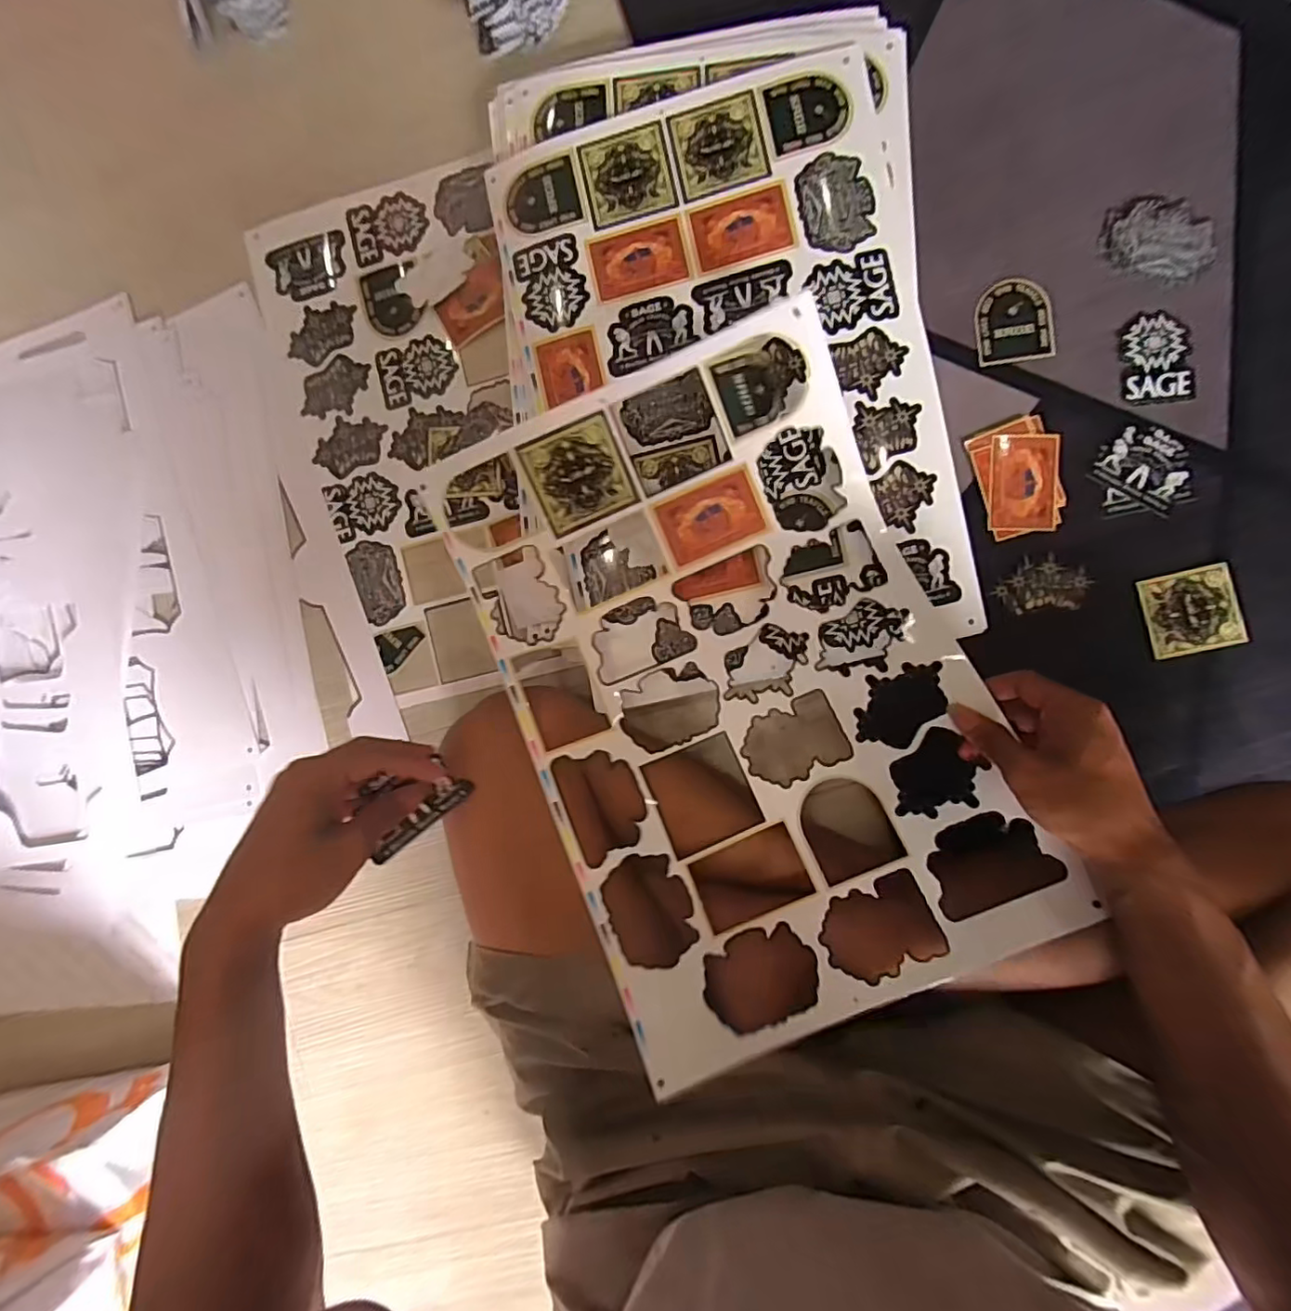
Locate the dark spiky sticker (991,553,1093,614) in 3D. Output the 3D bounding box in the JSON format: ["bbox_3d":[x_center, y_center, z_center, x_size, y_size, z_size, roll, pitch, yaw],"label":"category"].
[{"bbox_3d":[0.336,-0.060,0.494,0.071,0.005,0.045,-6,90,5],"label":"dark spiky sticker"}]

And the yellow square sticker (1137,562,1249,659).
[{"bbox_3d":[0.446,-0.036,0.479,0.063,0.007,0.066,-14,85,15],"label":"yellow square sticker"}]

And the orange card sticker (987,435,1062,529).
[{"bbox_3d":[0.320,-0.146,0.495,0.056,0.006,0.080,1,89,4],"label":"orange card sticker"}]

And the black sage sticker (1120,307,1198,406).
[{"bbox_3d":[0.421,-0.246,0.484,0.047,0.006,0.074,-5,88,18],"label":"black sage sticker"}]

